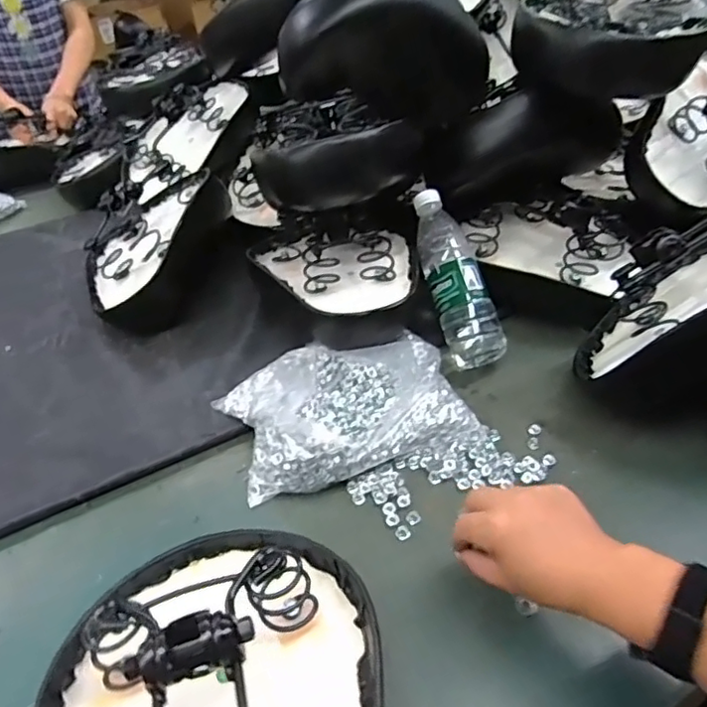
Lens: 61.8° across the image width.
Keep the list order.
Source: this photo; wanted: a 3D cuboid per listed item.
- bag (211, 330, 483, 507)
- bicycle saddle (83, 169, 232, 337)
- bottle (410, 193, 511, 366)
[{"bbox_3d":[-0.013,0.046,0.638,0.245,0.055,0.177,-15,43,-14],"label":"bag"},{"bbox_3d":[-0.287,-0.156,0.835,0.156,0.135,0.243,10,43,14],"label":"bicycle saddle"},{"bbox_3d":[0.122,-0.098,0.723,0.067,0.058,0.233,-13,73,-11],"label":"bottle"}]

